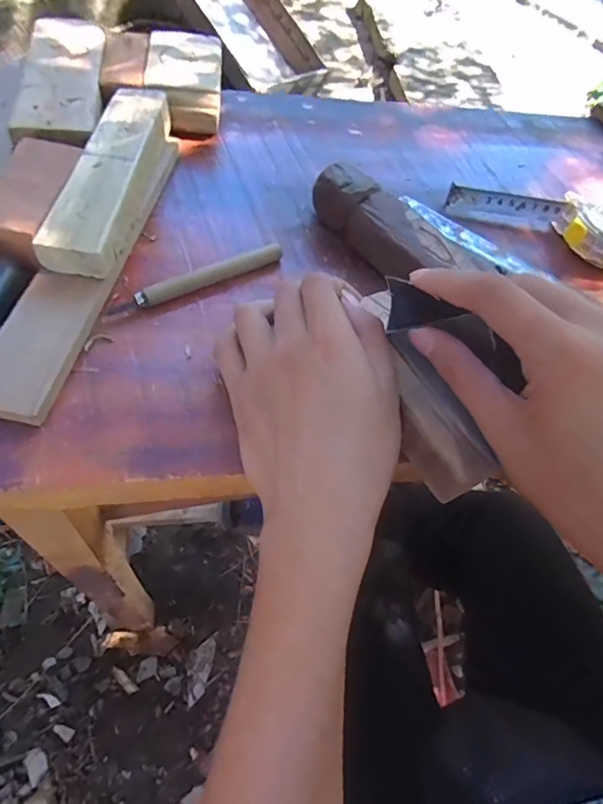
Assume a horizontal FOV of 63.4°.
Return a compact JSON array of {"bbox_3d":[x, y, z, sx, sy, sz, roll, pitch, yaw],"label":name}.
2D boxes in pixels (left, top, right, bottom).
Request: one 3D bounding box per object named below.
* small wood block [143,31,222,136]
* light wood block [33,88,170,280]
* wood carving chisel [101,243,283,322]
[{"bbox_3d":[-0.099,-0.276,0.420,0.060,0.034,0.104,-1,62,-7],"label":"small wood block"},{"bbox_3d":[-0.131,-0.160,0.339,0.039,0.022,0.175,7,61,-3],"label":"light wood block"},{"bbox_3d":[-0.069,-0.082,0.327,0.127,0.015,0.010,-29,69,-20],"label":"wood carving chisel"}]

